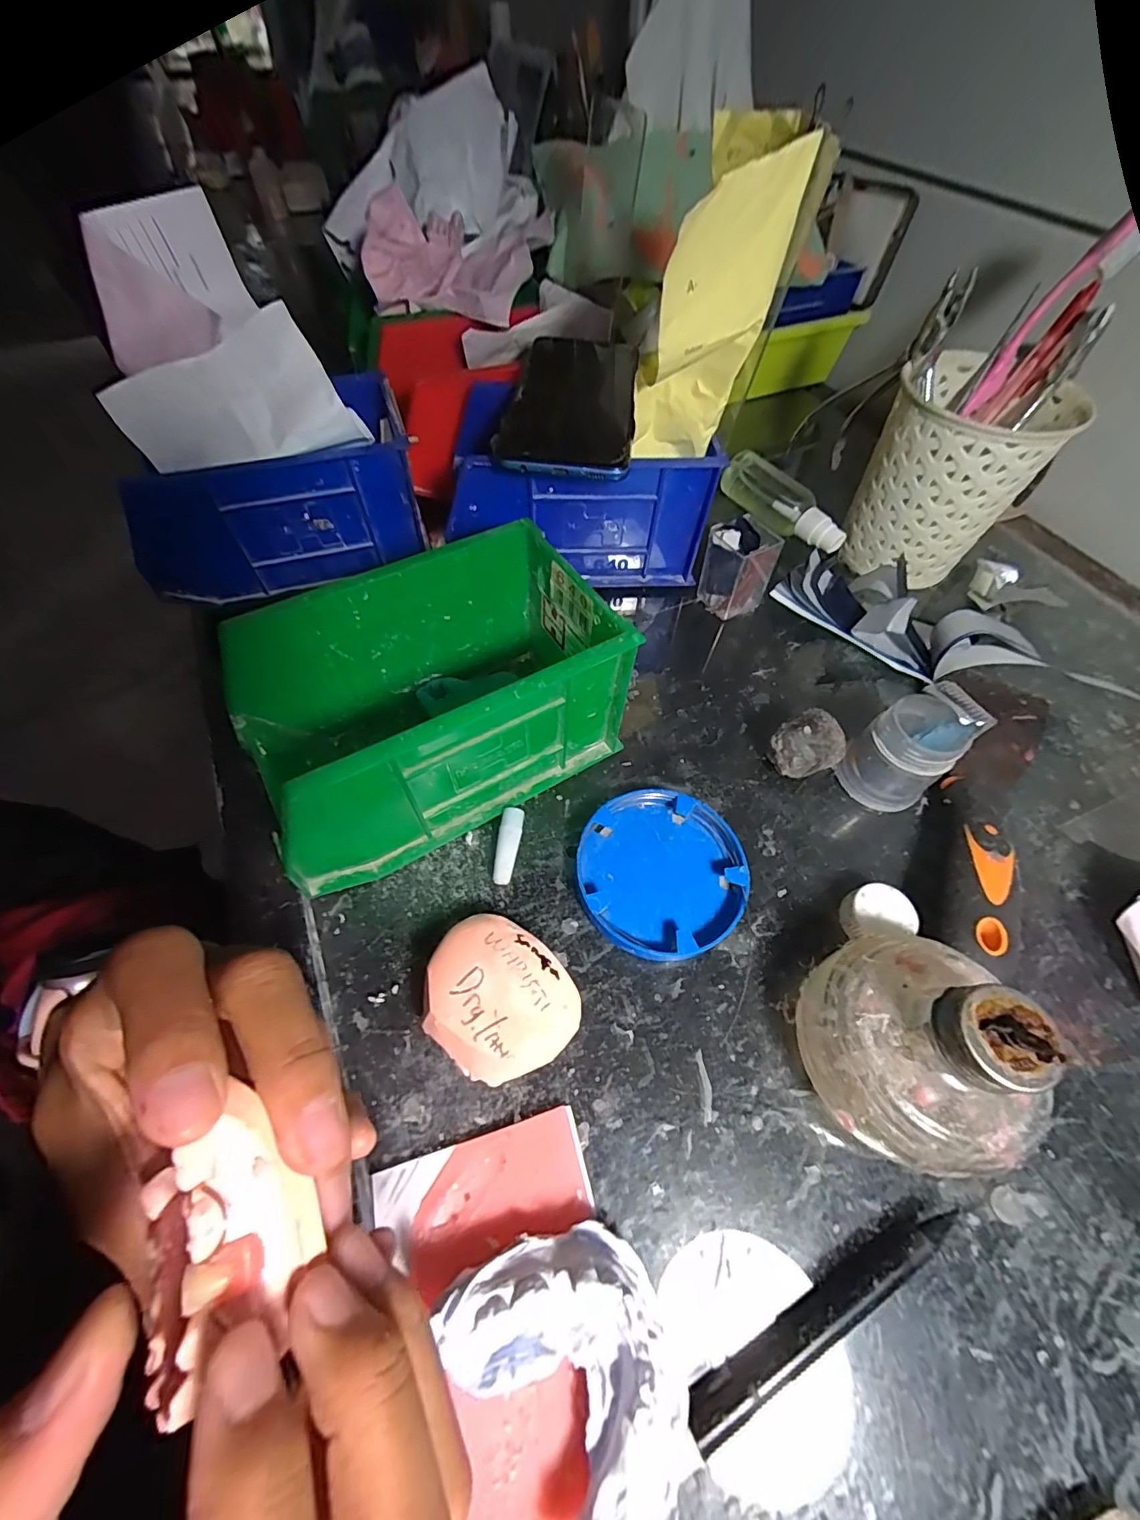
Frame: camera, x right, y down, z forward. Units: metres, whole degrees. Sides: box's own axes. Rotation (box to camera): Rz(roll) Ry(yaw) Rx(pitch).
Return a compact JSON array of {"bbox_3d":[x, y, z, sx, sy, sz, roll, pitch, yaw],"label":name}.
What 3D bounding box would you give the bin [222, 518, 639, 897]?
[{"bbox_3d":[-0.066,-0.025,0.249,0.162,0.093,0.096,-28,63,-17],"label":"bin"}]

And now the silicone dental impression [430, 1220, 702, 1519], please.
[{"bbox_3d":[0.003,0.185,0.152,0.057,0.031,0.073,-25,62,-16],"label":"silicone dental impression"}]

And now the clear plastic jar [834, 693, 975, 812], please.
[{"bbox_3d":[0.172,-0.003,0.262,0.037,0.054,0.039,0,58,-1],"label":"clear plastic jar"}]

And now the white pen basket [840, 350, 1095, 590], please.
[{"bbox_3d":[0.249,-0.191,0.345,0.094,0.121,0.096,23,60,13],"label":"white pen basket"}]

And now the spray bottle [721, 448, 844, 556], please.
[{"bbox_3d":[0.163,-0.196,0.400,0.029,0.043,0.116,-22,61,-14],"label":"spray bottle"}]

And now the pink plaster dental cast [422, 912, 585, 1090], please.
[{"bbox_3d":[-0.029,0.098,0.209,0.062,0.032,0.052,35,64,19],"label":"pink plaster dental cast"}]

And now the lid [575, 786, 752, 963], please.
[{"bbox_3d":[0.044,0.054,0.247,0.078,0.017,0.079,0,58,-1],"label":"lid"}]

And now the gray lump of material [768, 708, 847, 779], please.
[{"bbox_3d":[0.125,-0.005,0.275,0.031,0.034,0.028,-23,61,-15],"label":"gray lump of material"}]

